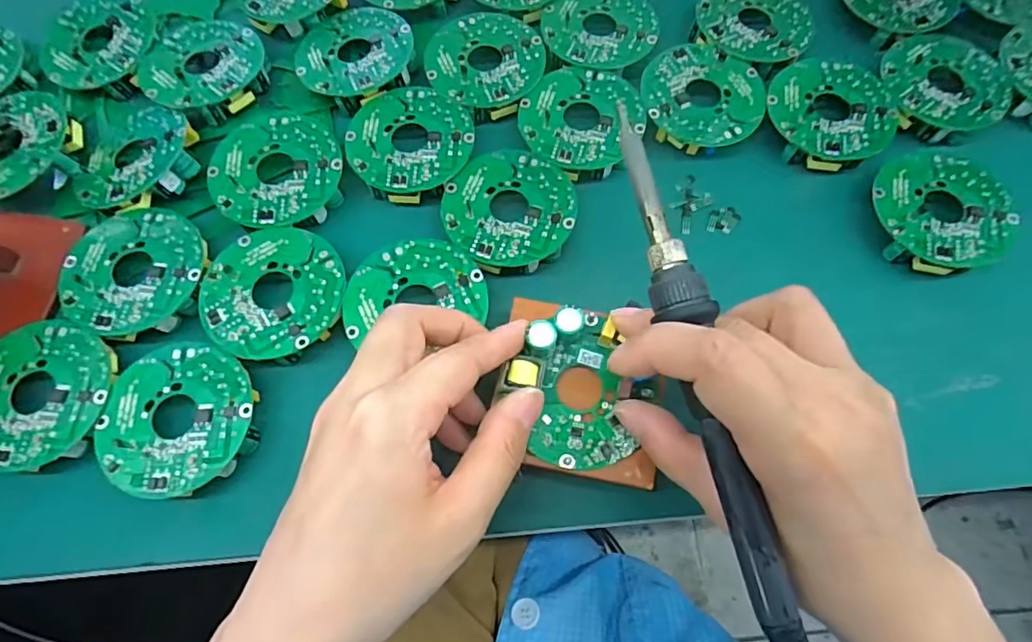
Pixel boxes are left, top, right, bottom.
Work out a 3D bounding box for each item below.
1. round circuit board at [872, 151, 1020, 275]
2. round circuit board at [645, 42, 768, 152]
[{"bbox_3d":[0.209,-0.053,0.264,0.062,0.019,0.063,0,71,0],"label":"round circuit board"},{"bbox_3d":[0.099,-0.121,0.285,0.062,0.010,0.060,6,71,2],"label":"round circuit board"}]

